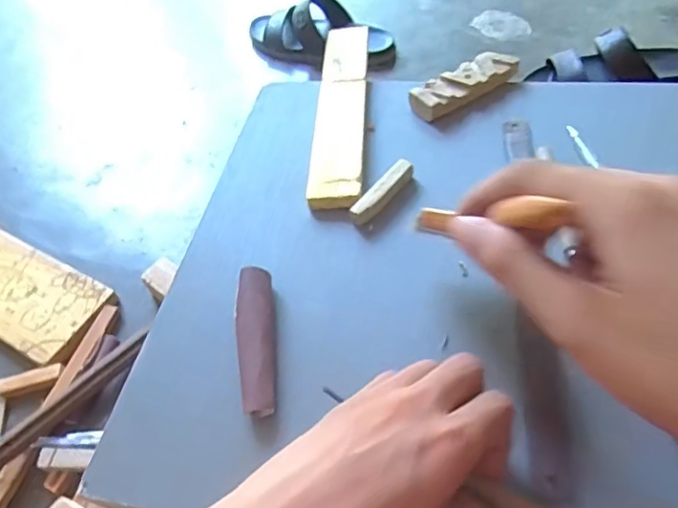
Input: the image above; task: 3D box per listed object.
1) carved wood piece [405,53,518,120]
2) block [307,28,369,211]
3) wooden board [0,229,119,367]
[{"bbox_3d":[0.112,-0.151,0.517,0.104,0.021,0.037,-31,55,-16],"label":"carved wood piece"},{"bbox_3d":[0.003,-0.133,0.522,0.043,0.020,0.251,-1,52,7],"label":"block"},{"bbox_3d":[-0.473,0.020,0.758,0.429,0.025,0.117,22,59,23],"label":"wooden board"}]

